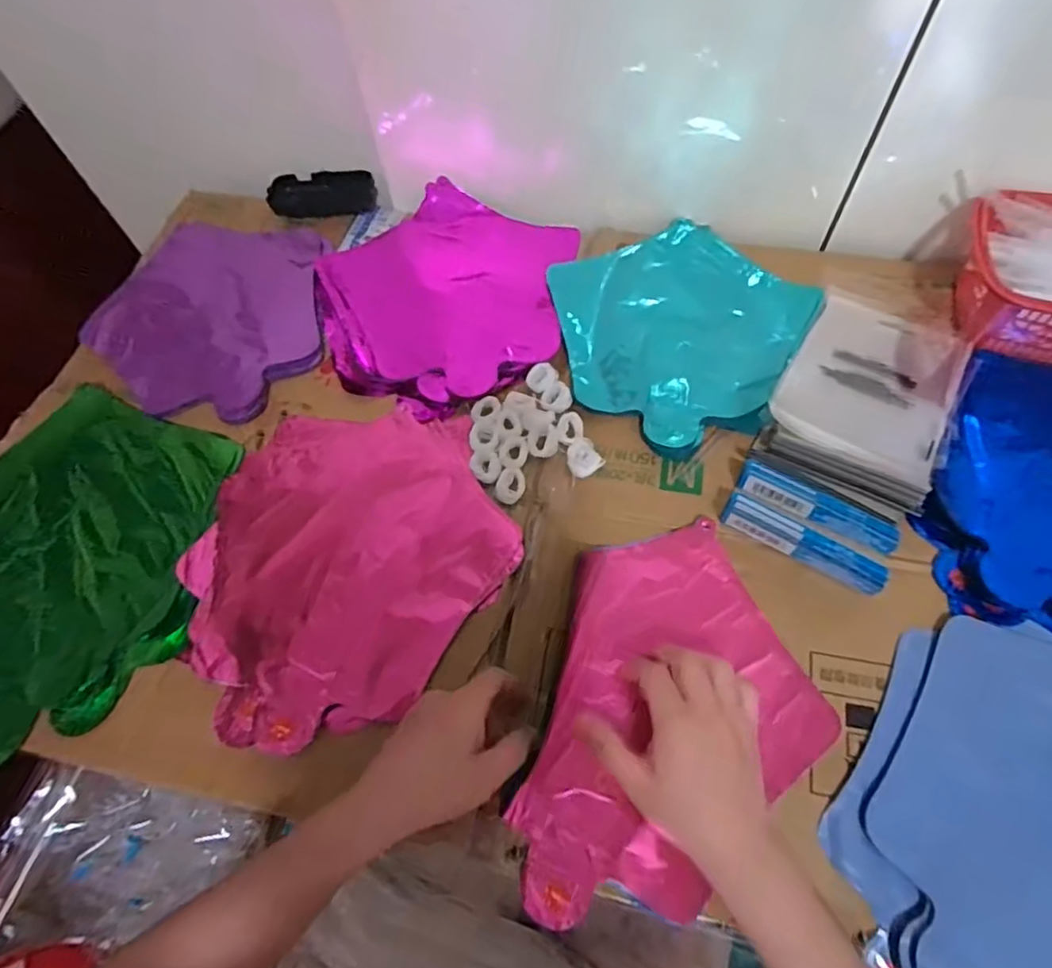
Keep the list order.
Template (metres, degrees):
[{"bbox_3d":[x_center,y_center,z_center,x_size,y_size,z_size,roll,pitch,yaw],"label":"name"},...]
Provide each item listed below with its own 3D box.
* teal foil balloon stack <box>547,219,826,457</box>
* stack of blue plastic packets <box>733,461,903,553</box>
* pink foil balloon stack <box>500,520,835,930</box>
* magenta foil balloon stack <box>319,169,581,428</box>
[{"bbox_3d":[0.131,-0.143,0.552,0.213,0.019,0.223,33,68,18],"label":"teal foil balloon stack"},{"bbox_3d":[0.209,0.017,0.452,0.110,0.026,0.023,26,66,15],"label":"stack of blue plastic packets"},{"bbox_3d":[0.103,0.158,0.413,0.176,0.019,0.260,16,64,10],"label":"pink foil balloon stack"},{"bbox_3d":[-0.077,-0.178,0.589,0.236,0.027,0.243,35,69,18],"label":"magenta foil balloon stack"}]

